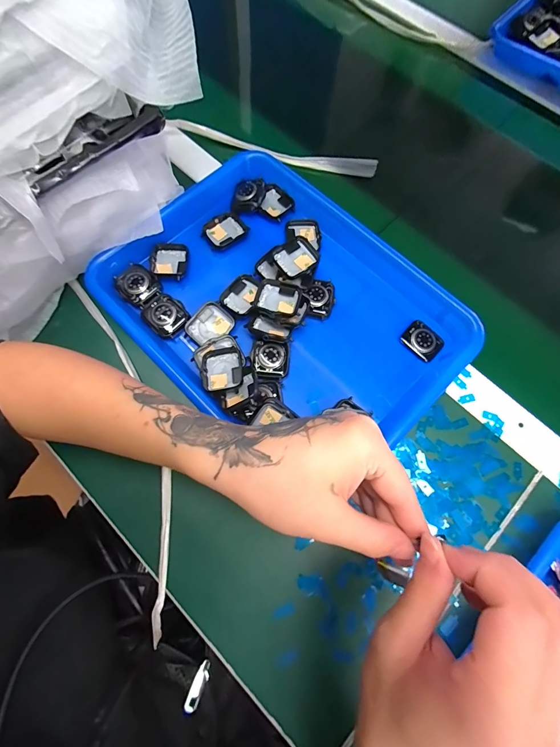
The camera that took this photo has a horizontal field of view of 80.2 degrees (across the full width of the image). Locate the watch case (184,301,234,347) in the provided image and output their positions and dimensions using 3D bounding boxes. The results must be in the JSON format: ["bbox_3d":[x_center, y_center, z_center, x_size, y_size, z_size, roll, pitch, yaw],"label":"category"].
[{"bbox_3d":[-0.070,-0.048,0.334,0.034,0.014,0.044,42,77,12],"label":"watch case"}]

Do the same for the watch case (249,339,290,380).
[{"bbox_3d":[-0.009,-0.013,0.323,0.037,0.014,0.037,2,72,1],"label":"watch case"}]

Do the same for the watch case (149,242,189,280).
[{"bbox_3d":[-0.118,-0.119,0.353,0.037,0.012,0.043,4,72,1],"label":"watch case"}]

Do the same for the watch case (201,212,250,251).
[{"bbox_3d":[-0.061,-0.158,0.372,0.046,0.014,0.035,-30,75,-9],"label":"watch case"}]

